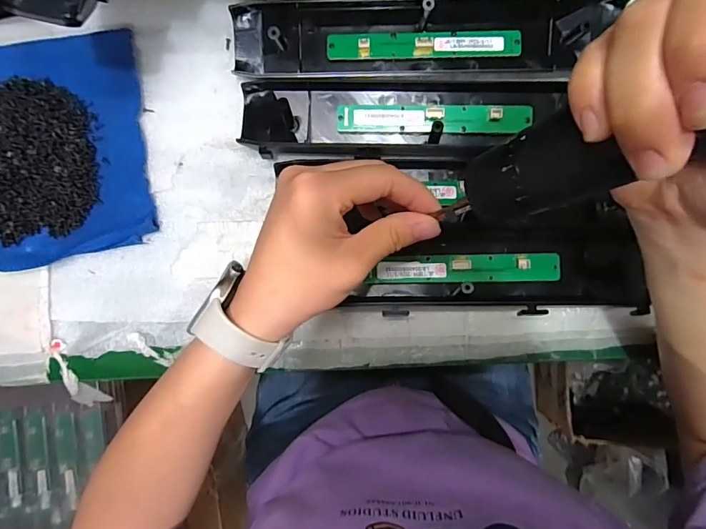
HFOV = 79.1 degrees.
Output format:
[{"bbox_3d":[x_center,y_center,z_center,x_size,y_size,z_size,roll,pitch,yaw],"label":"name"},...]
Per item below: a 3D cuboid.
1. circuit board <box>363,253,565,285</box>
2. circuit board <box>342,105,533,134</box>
[{"bbox_3d":[0.079,0.003,0.302,0.130,0.004,0.020,-1,90,2],"label":"circuit board"},{"bbox_3d":[0.057,-0.104,0.306,0.134,0.004,0.018,2,98,7],"label":"circuit board"}]

